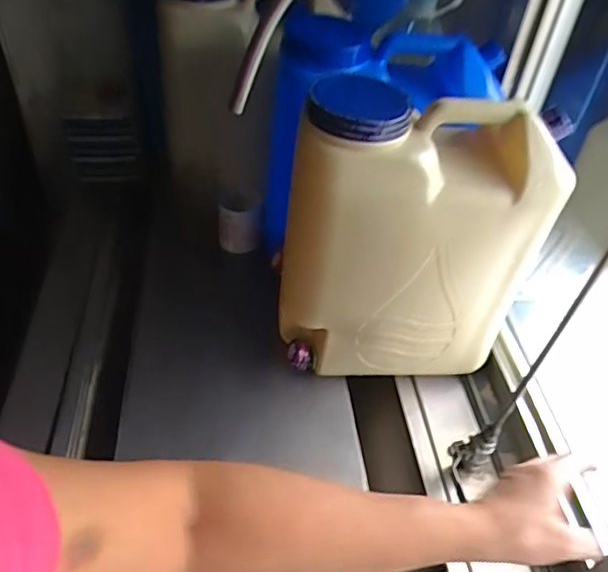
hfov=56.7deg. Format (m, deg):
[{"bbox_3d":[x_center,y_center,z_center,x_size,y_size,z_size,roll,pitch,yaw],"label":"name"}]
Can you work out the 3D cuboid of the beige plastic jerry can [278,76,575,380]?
[{"bbox_3d":[0.134,-0.054,0.759,0.306,0.389,0.156,-3,45,-9],"label":"beige plastic jerry can"}]

